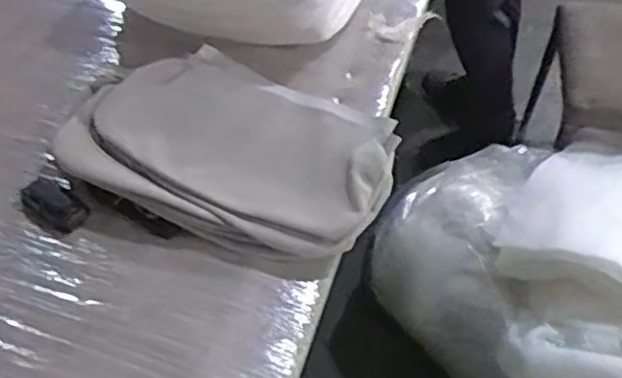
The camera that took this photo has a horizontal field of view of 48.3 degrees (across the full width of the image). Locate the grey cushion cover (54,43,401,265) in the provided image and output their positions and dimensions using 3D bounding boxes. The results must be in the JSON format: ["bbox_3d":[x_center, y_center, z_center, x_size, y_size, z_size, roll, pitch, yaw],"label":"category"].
[{"bbox_3d":[-0.120,-0.063,1.017,0.476,0.052,0.309,23,54,22],"label":"grey cushion cover"}]

